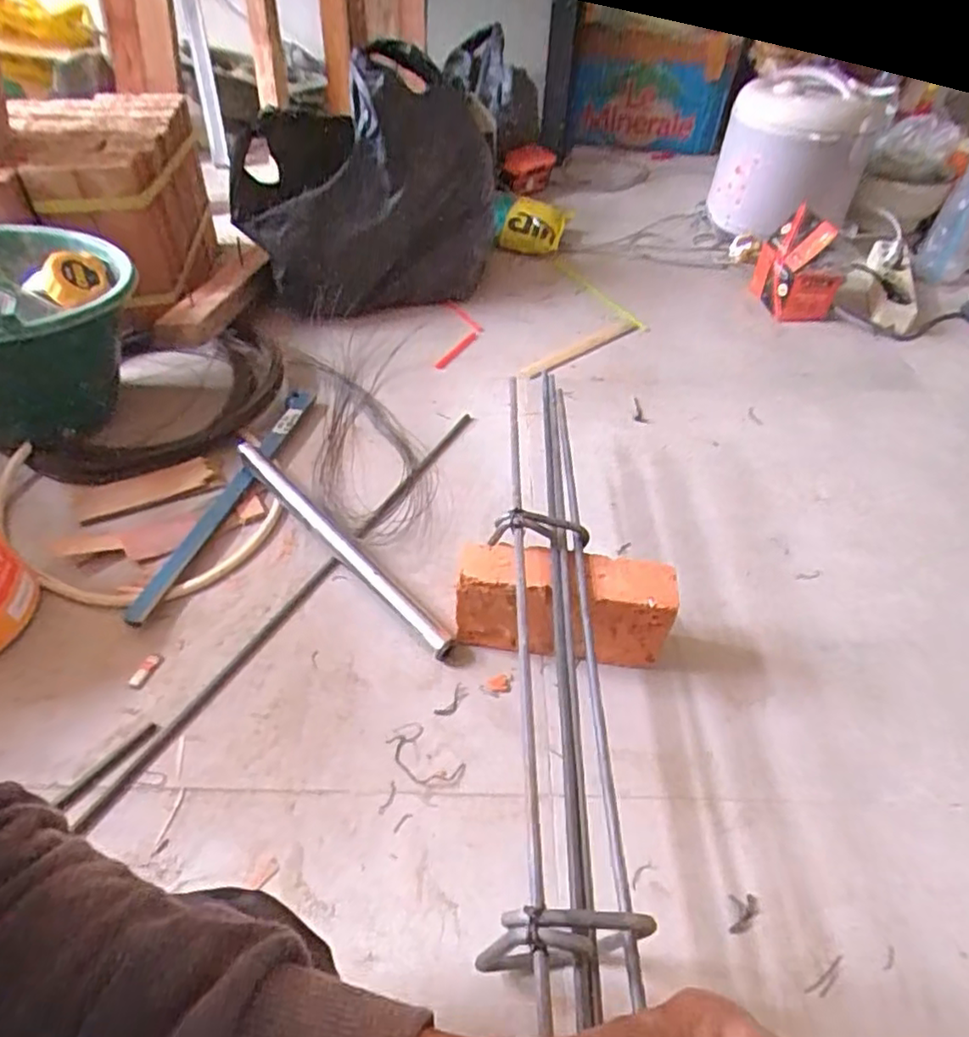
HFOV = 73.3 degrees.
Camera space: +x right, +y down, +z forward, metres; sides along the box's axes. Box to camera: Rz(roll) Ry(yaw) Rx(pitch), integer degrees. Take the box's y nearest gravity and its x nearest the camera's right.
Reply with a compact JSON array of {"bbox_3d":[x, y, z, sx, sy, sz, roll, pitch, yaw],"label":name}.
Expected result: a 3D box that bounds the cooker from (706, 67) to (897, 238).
[{"bbox_3d":[0.535,-0.627,1.129,0.240,0.242,0.204,20,49,18],"label":"cooker"}]

